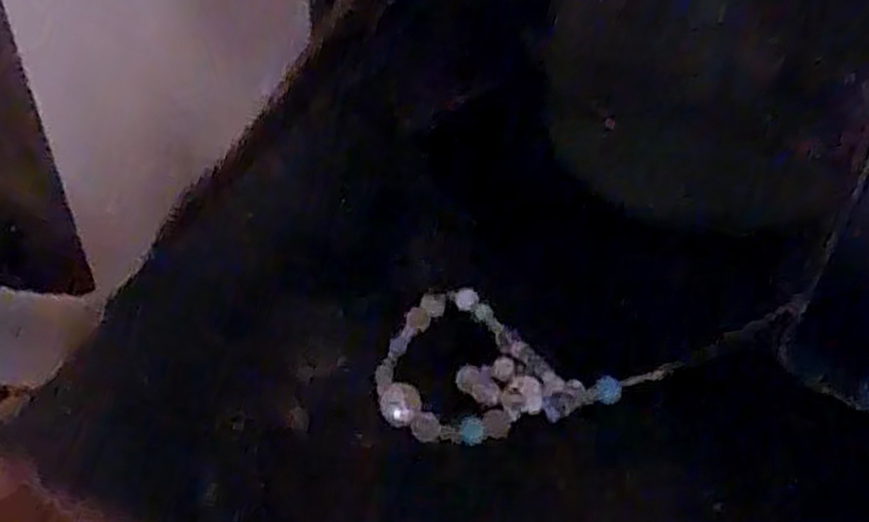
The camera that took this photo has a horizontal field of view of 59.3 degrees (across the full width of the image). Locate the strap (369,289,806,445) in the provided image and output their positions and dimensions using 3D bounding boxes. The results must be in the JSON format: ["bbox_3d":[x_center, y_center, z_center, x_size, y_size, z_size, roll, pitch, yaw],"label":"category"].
[{"bbox_3d":[0.044,0.021,0.243,0.131,0.010,0.055,-14,43,-15],"label":"strap"}]

